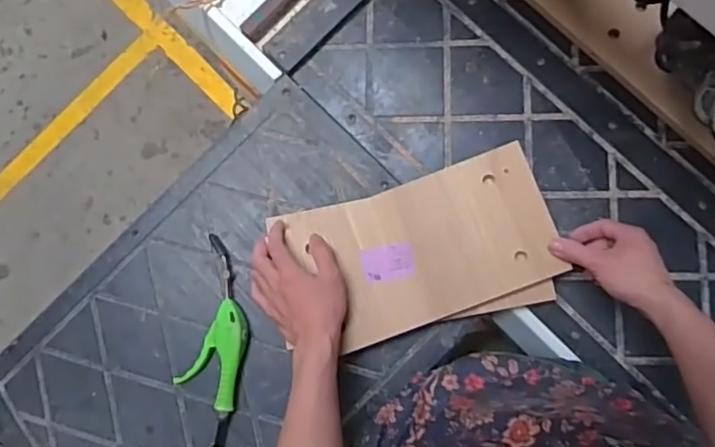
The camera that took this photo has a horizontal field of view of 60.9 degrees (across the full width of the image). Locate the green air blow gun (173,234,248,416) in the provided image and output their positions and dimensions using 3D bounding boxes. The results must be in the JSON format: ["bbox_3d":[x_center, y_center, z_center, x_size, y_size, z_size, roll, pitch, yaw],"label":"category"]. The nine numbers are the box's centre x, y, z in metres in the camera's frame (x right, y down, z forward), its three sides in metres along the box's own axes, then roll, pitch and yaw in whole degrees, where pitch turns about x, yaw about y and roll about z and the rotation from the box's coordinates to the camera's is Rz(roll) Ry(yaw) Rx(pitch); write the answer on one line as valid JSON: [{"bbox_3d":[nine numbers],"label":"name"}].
[{"bbox_3d":[-0.171,0.124,0.748,0.075,0.030,0.205,9,85,4],"label":"green air blow gun"}]

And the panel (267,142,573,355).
[{"bbox_3d":[0.083,0.025,0.717,0.284,0.014,0.172,-21,83,1],"label":"panel"}]

